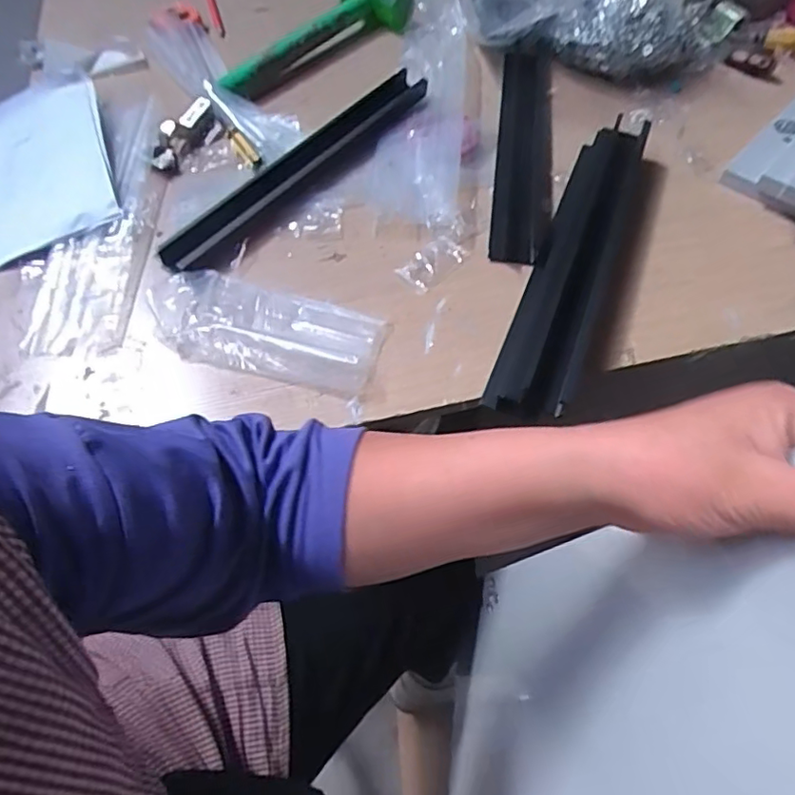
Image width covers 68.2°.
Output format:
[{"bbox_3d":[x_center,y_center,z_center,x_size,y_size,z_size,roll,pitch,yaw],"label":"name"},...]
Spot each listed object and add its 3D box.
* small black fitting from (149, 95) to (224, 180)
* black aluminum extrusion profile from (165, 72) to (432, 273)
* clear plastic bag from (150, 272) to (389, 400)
[{"bbox_3d":[-0.239,-0.290,0.657,0.042,0.029,0.100,27,72,17],"label":"small black fitting"},{"bbox_3d":[-0.095,-0.251,0.628,0.038,0.029,0.377,33,62,21],"label":"black aluminum extrusion profile"},{"bbox_3d":[-0.116,-0.063,0.516,0.200,0.020,0.090,17,57,11],"label":"clear plastic bag"}]

